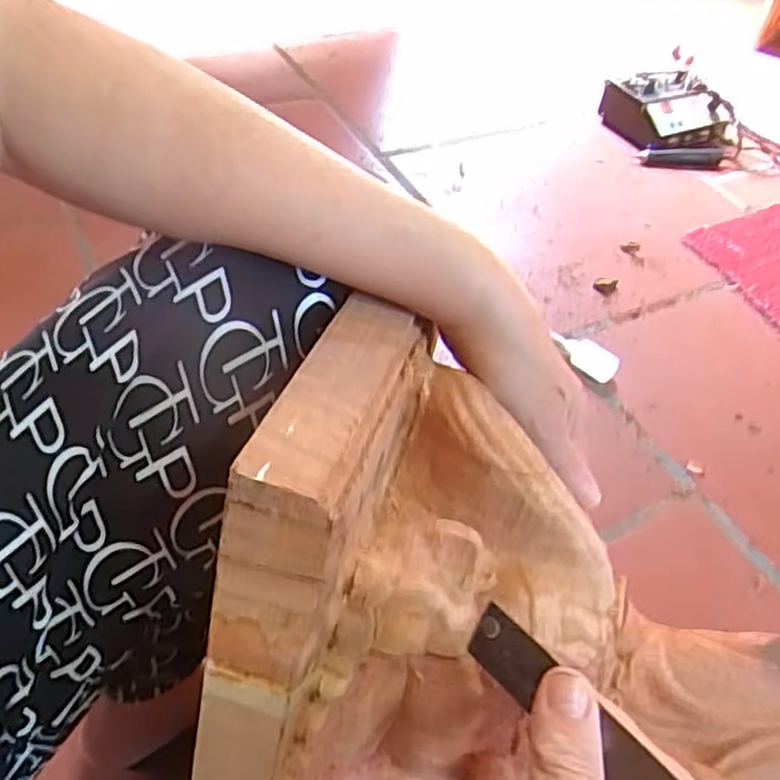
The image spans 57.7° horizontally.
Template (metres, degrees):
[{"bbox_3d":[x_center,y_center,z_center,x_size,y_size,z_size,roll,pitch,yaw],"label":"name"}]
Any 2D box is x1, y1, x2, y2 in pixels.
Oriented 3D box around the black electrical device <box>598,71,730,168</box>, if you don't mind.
[{"bbox_3d":[0.529,-0.495,1.305,0.208,0.095,0.175,-5,49,-11],"label":"black electrical device"}]

